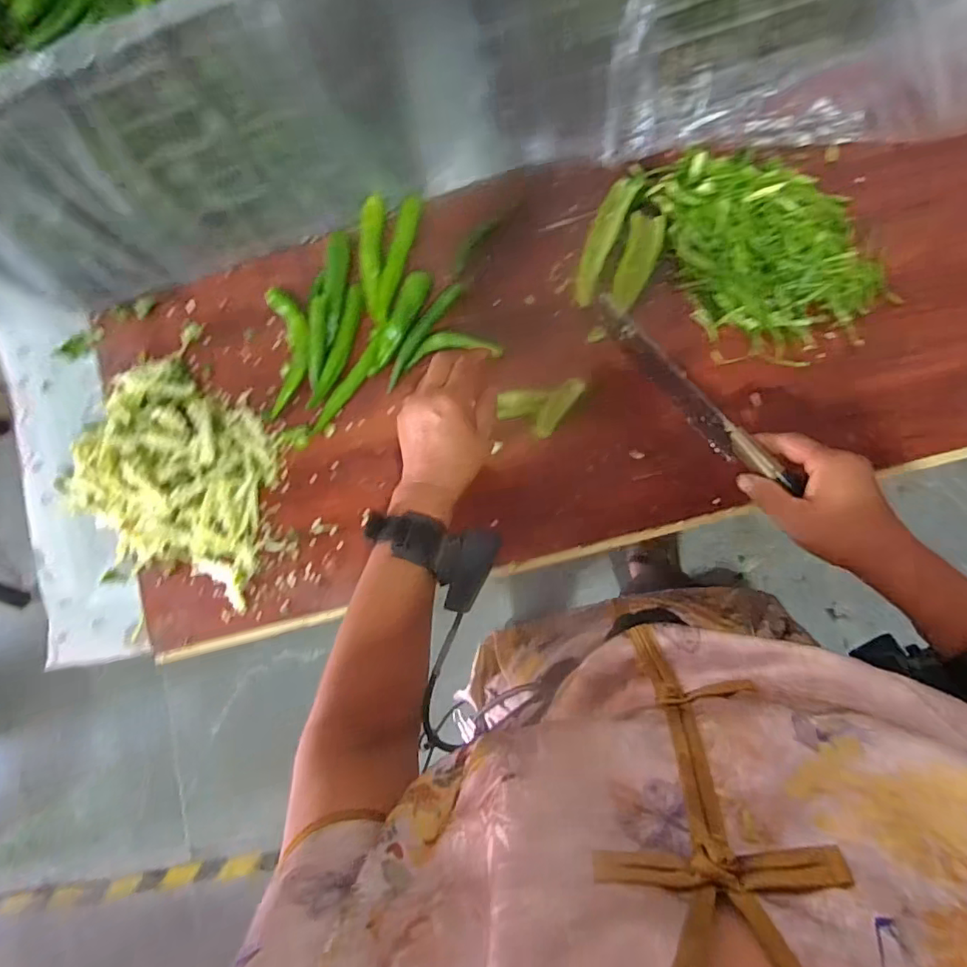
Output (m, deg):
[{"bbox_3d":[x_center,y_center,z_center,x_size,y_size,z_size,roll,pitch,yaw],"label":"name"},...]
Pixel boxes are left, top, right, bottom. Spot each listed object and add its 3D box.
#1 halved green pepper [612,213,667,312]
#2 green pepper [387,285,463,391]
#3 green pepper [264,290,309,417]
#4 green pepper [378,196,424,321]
[{"bbox_3d":[0.152,-0.215,0.541,0.036,0.024,0.090,14,86,10],"label":"halved green pepper"},{"bbox_3d":[-0.064,-0.152,0.561,0.015,0.012,0.127,35,90,11],"label":"green pepper"},{"bbox_3d":[-0.201,-0.139,0.574,0.049,0.014,0.133,-5,83,9],"label":"green pepper"},{"bbox_3d":[-0.089,-0.232,0.570,0.021,0.016,0.137,14,86,10],"label":"green pepper"}]

